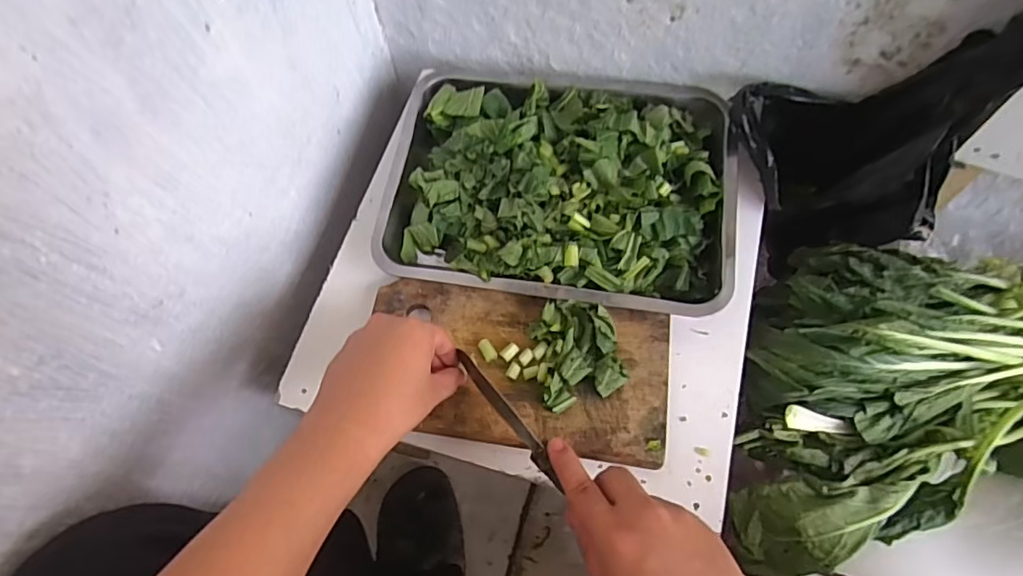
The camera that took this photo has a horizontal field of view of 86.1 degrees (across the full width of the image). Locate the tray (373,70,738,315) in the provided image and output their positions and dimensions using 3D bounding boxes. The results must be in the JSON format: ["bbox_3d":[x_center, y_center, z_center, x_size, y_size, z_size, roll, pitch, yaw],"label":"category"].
[{"bbox_3d":[0.050,-0.118,0.564,0.346,0.056,0.270,8,66,7],"label":"tray"}]

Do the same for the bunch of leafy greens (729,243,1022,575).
[{"bbox_3d":[0.404,0.122,0.525,0.340,0.086,0.331,10,66,8],"label":"bunch of leafy greens"}]

